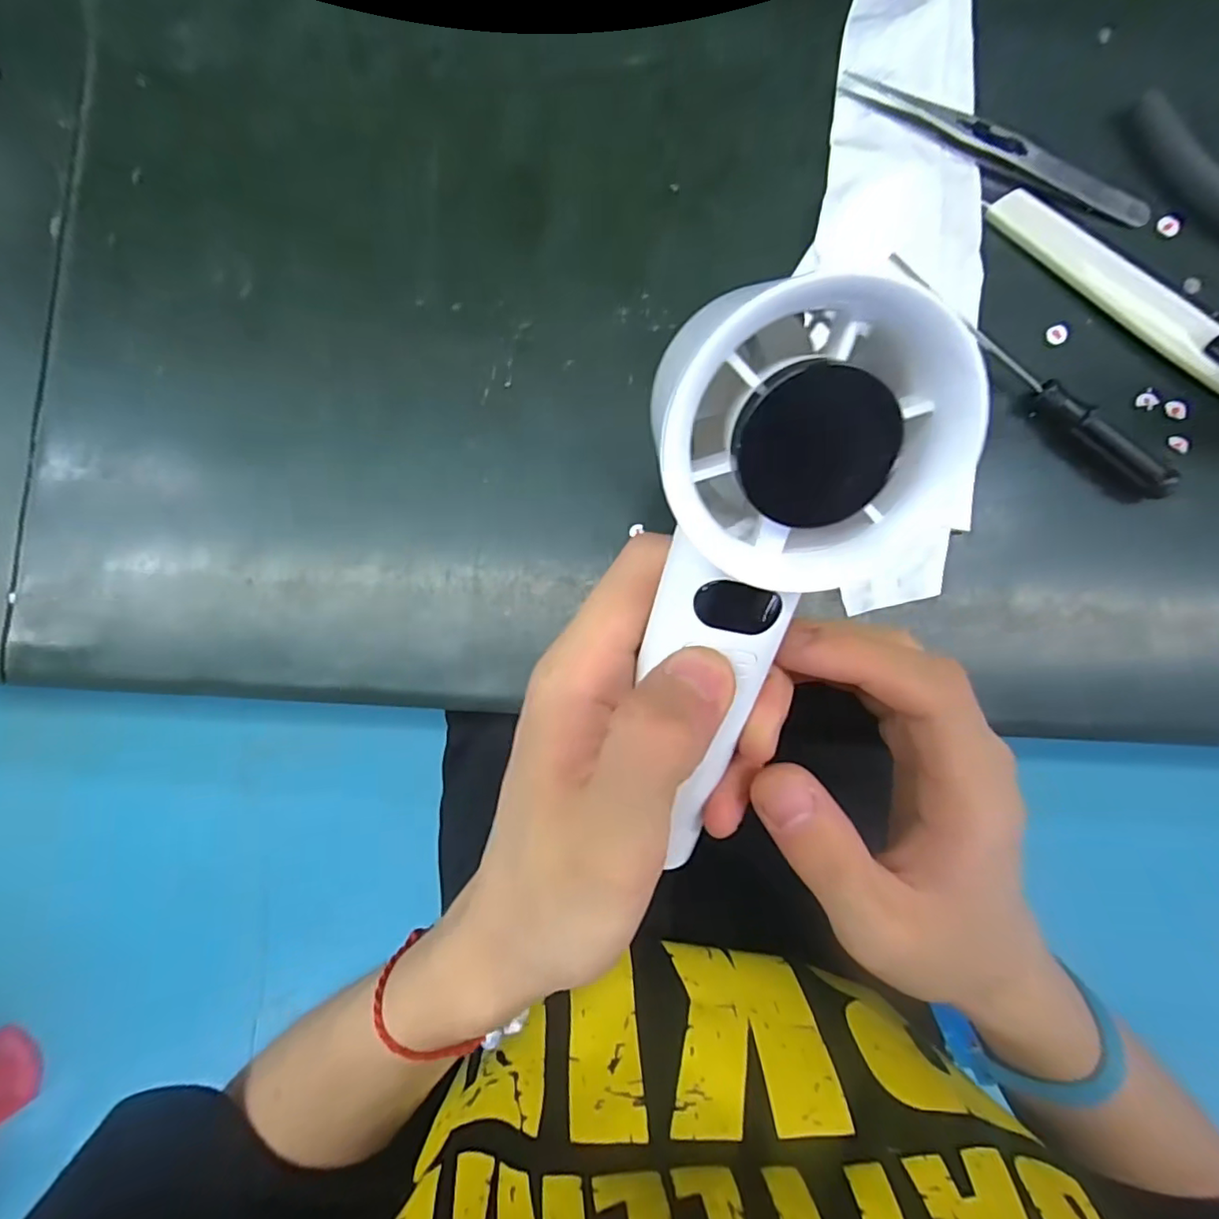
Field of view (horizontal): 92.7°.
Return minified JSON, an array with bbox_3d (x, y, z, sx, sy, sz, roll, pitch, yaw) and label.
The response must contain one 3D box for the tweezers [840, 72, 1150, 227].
[{"bbox_3d":[0.151,-0.178,0.223,0.128,0.005,0.016,24,87,1],"label":"tweezers"}]

